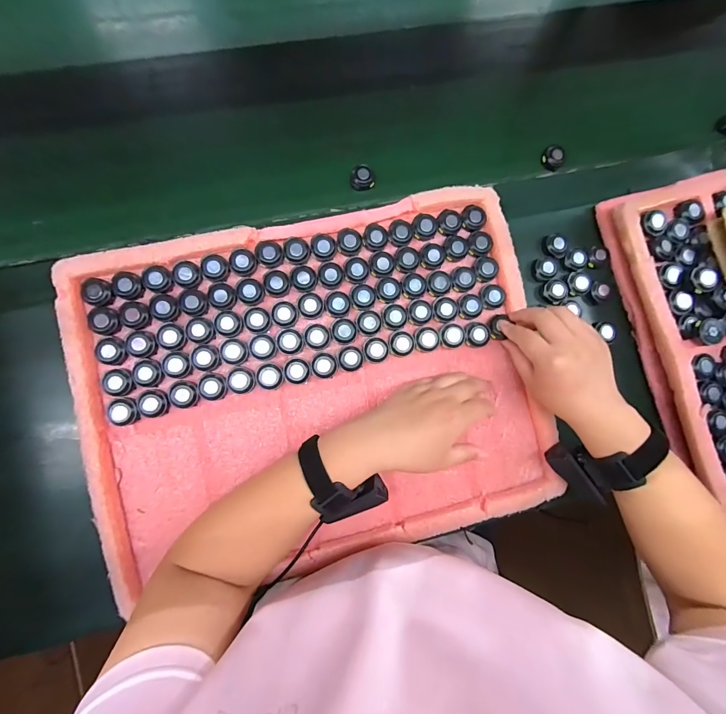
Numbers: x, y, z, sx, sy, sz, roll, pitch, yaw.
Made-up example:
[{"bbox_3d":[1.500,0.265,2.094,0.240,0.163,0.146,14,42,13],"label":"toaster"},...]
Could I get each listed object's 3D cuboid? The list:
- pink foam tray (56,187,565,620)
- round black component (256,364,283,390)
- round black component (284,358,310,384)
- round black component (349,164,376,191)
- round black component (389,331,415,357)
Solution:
[{"bbox_3d":[-0.046,0.023,0.383,0.481,0.033,0.378,-11,85,-6],"label":"pink foam tray"},{"bbox_3d":[-0.103,0.022,0.379,0.027,0.013,0.027,0,84,-4],"label":"round black component"},{"bbox_3d":[-0.073,0.015,0.379,0.027,0.015,0.027,0,84,-4],"label":"round black component"},{"bbox_3d":[-0.001,-0.222,0.426,0.028,0.012,0.029,0,84,-4],"label":"round black component"},{"bbox_3d":[0.044,-0.015,0.395,0.028,0.015,0.028,0,84,-4],"label":"round black component"}]

